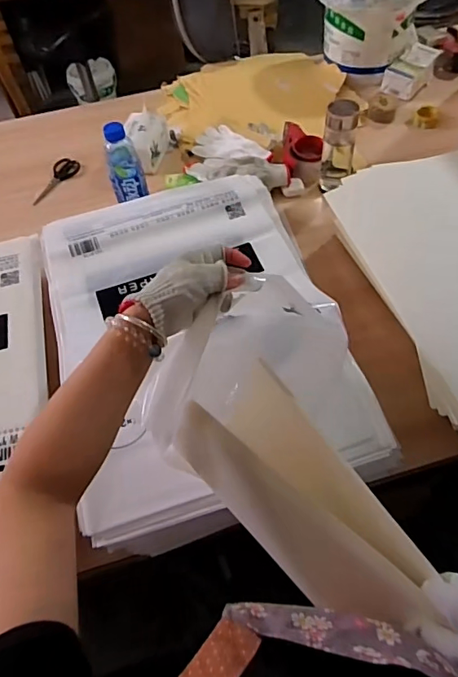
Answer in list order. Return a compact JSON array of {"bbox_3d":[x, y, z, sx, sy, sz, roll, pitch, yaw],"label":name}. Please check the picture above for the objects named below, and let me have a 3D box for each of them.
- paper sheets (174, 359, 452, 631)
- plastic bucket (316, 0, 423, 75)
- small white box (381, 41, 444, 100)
[{"bbox_3d":[0.074,0.180,0.512,0.117,0.118,0.273,-33,60,-17],"label":"paper sheets"},{"bbox_3d":[0.359,-0.828,1.238,0.246,0.243,0.246,-2,56,3],"label":"plastic bucket"},{"bbox_3d":[0.468,-0.692,1.242,0.093,0.062,0.158,30,63,21],"label":"small white box"}]

